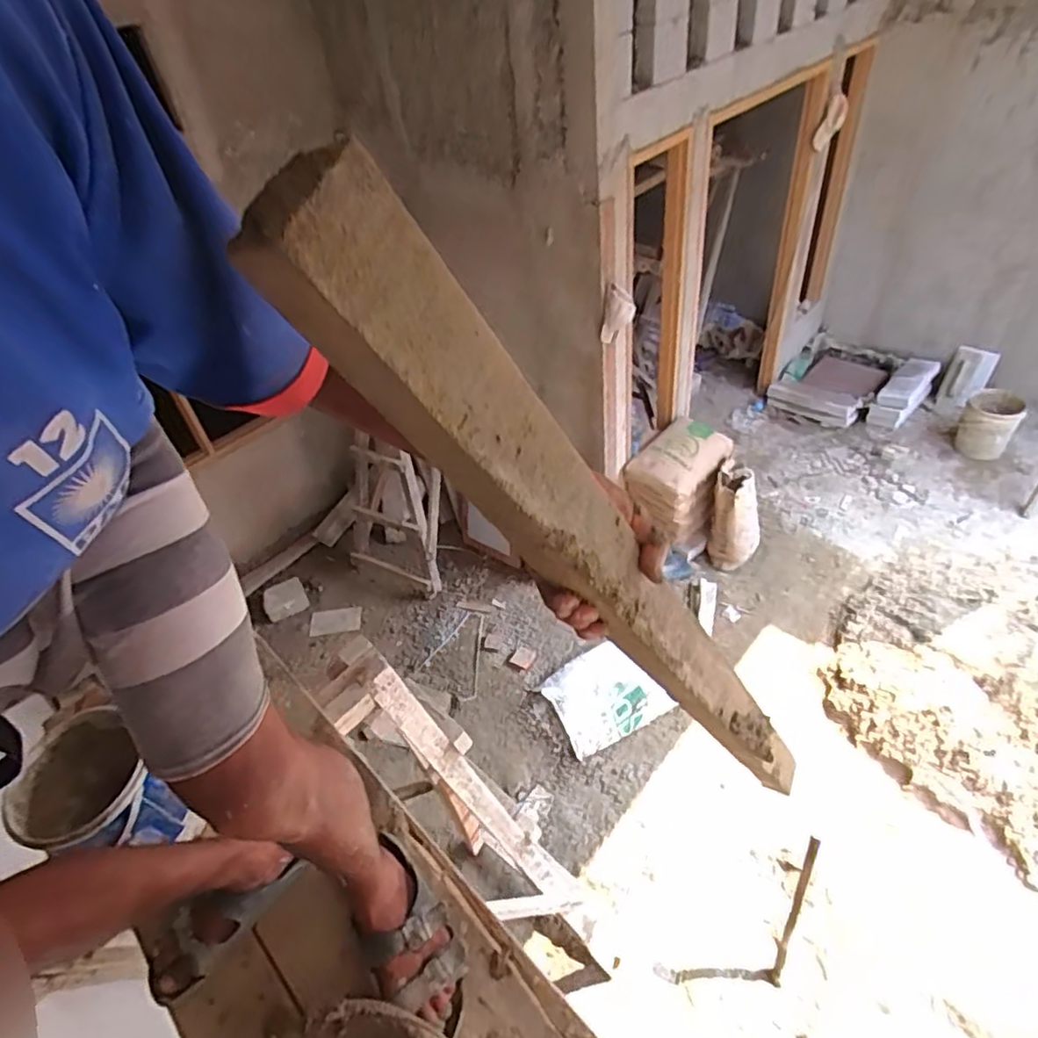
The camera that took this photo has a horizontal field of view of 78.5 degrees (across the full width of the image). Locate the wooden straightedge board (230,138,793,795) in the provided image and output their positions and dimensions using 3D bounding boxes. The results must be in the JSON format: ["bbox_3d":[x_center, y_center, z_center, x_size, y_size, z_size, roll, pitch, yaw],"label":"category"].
[{"bbox_3d":[0.108,0.088,0.500,0.063,0.789,0.032,-40,46,4],"label":"wooden straightedge board"}]

